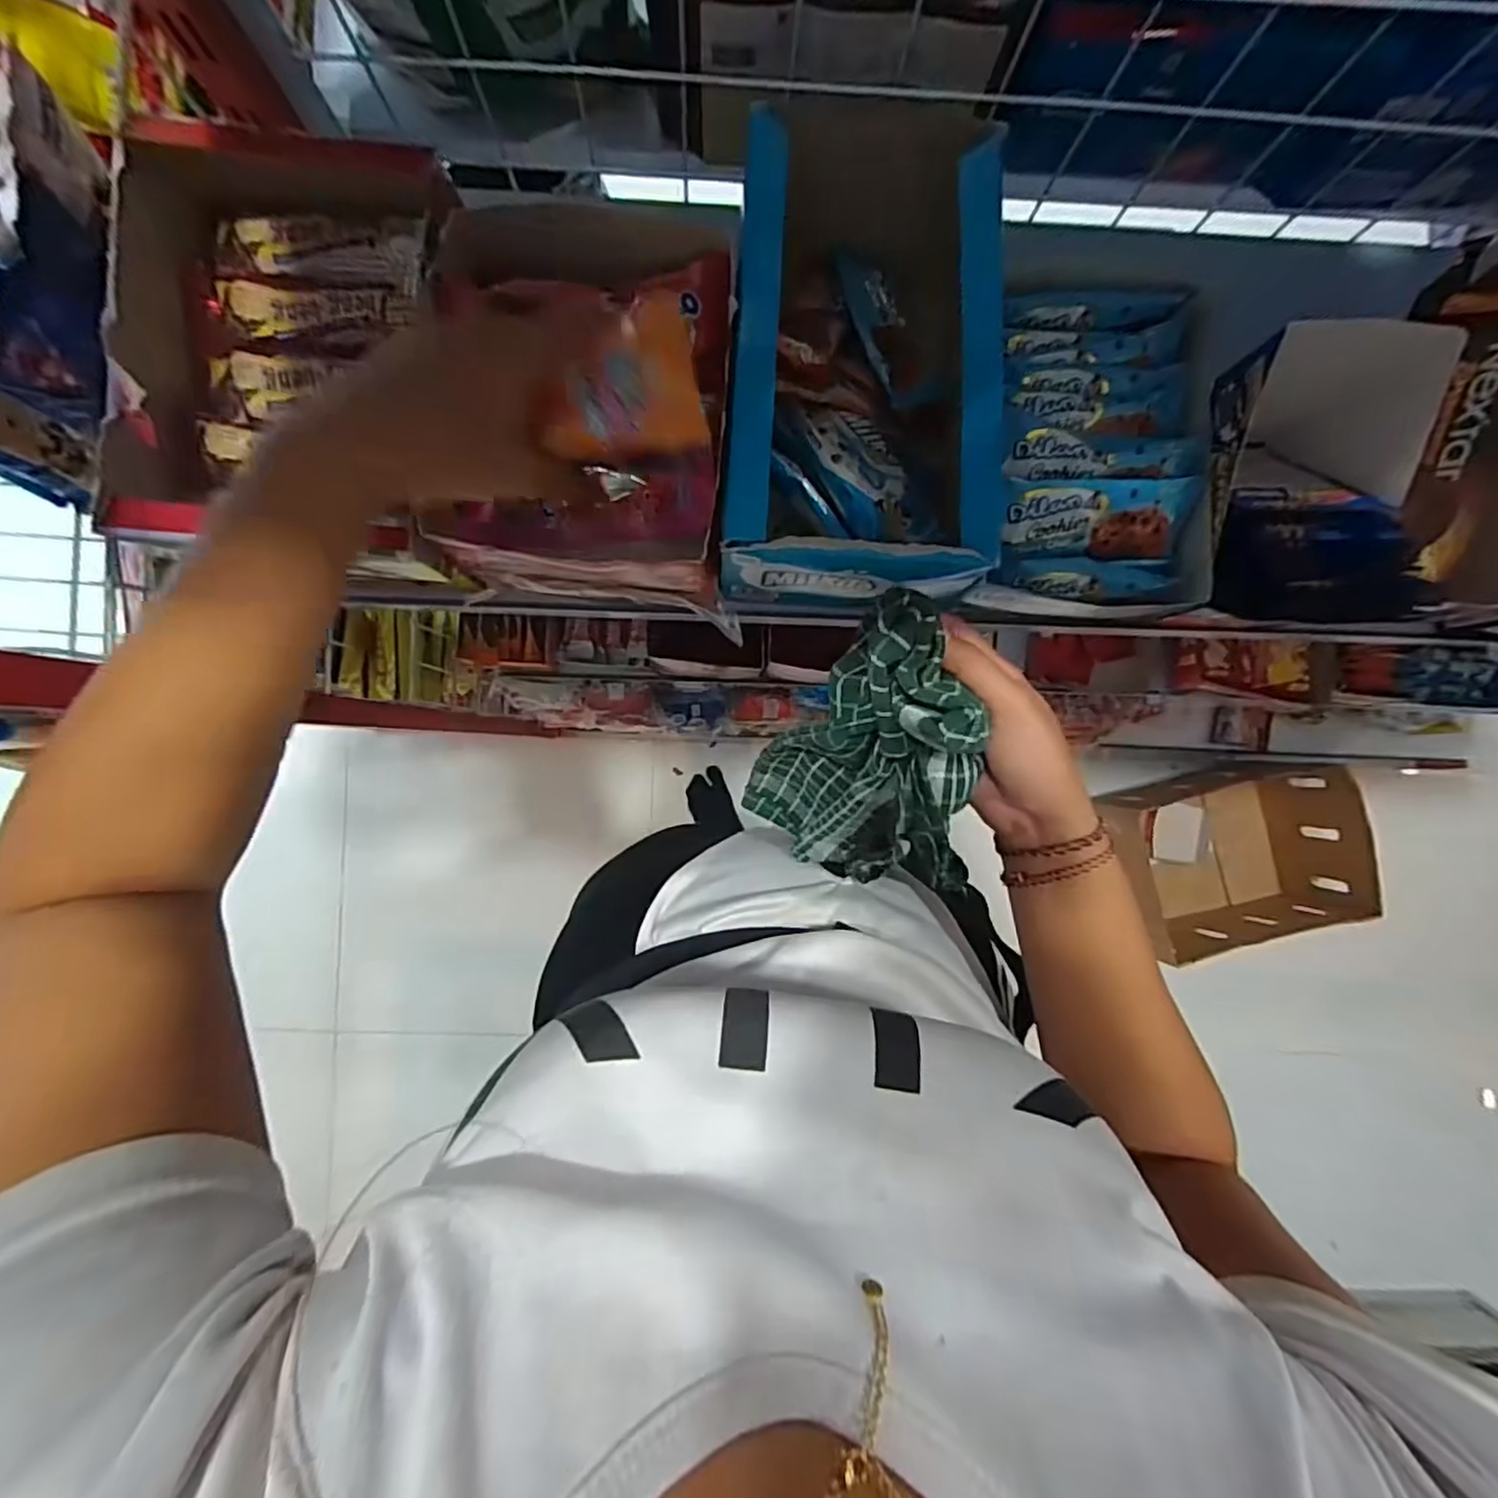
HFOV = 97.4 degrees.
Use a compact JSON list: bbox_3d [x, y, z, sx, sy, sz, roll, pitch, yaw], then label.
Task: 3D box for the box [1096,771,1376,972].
[{"bbox_3d":[0.866,0.206,1.244,0.404,0.265,0.303,-9,90,-3],"label":"box"}]

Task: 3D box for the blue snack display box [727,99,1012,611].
[{"bbox_3d":[0.062,-0.204,0.383,0.138,0.091,0.225,4,90,-3],"label":"blue snack display box"}]

